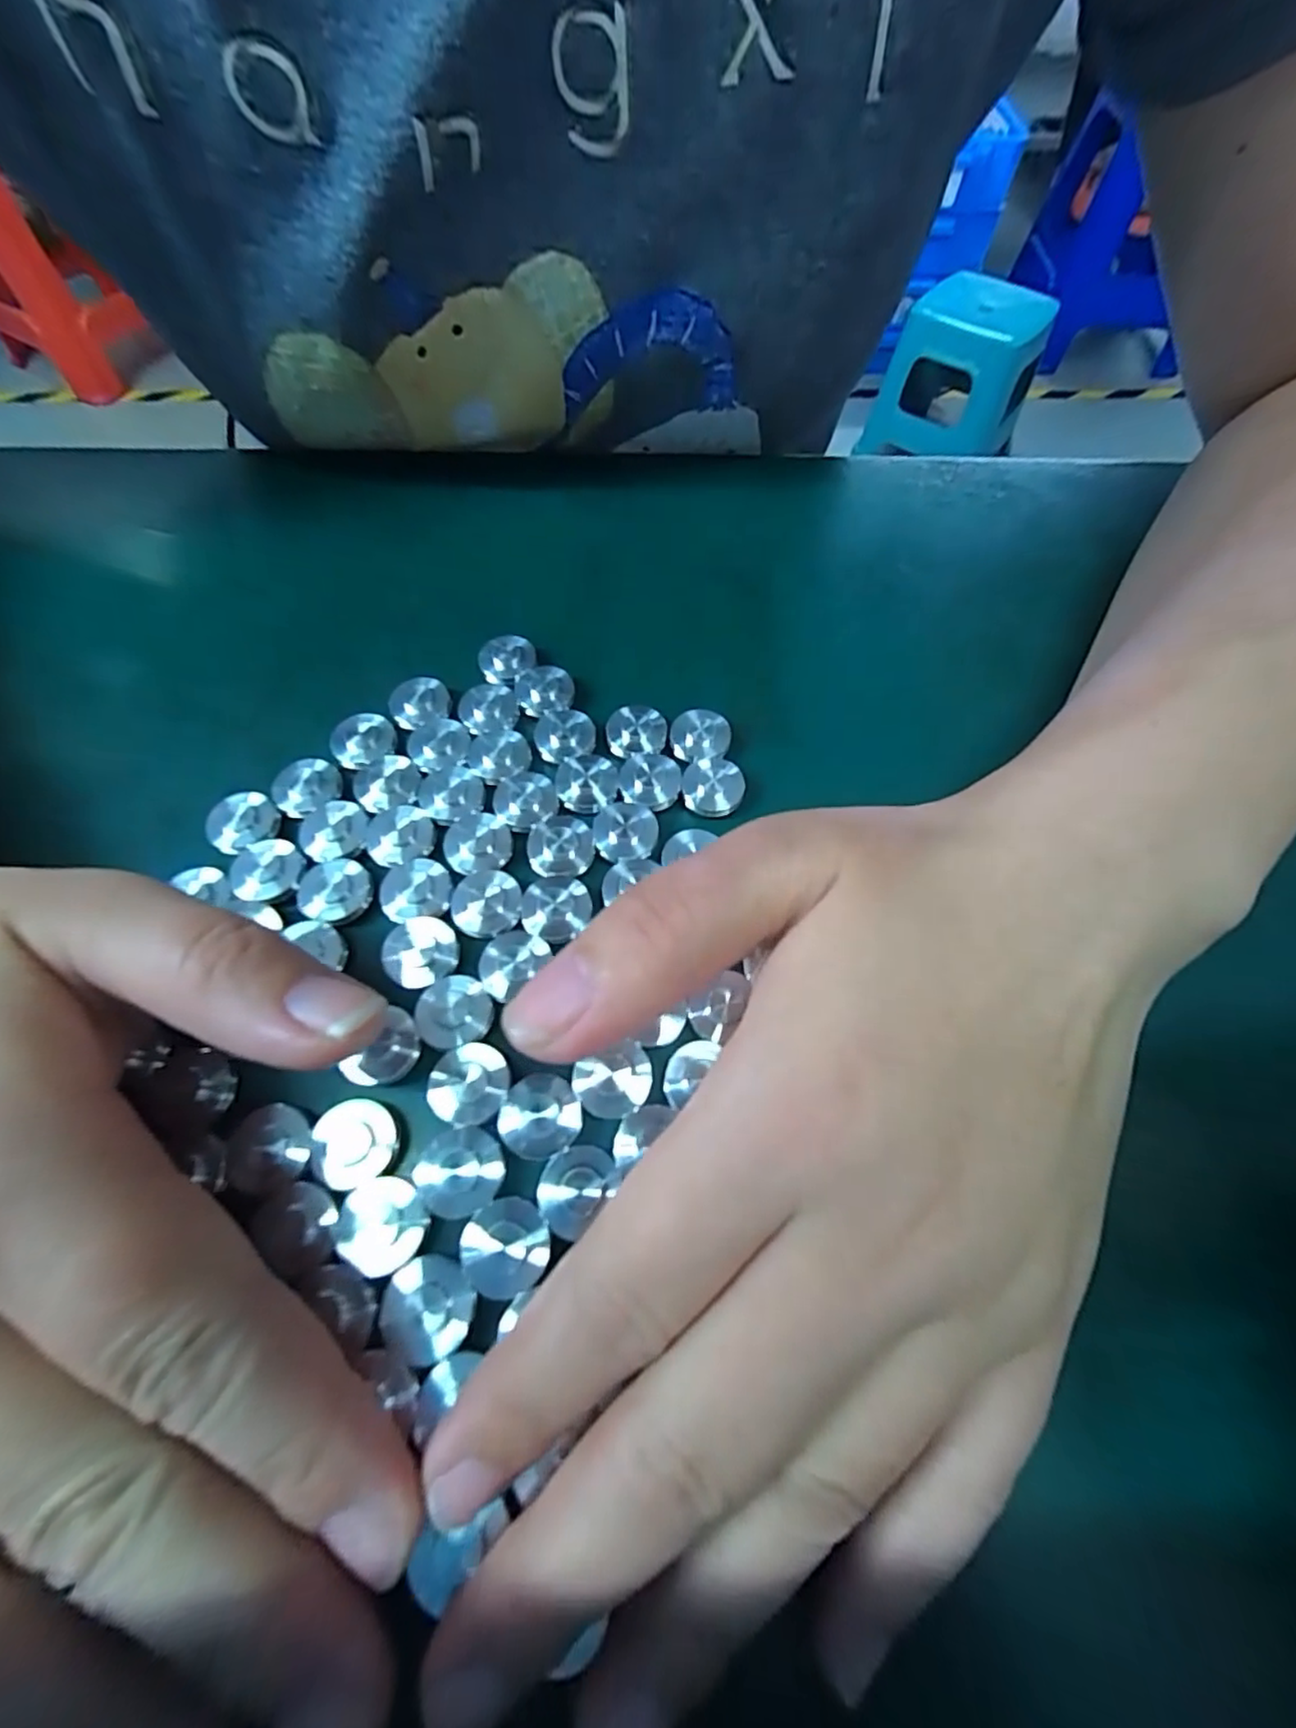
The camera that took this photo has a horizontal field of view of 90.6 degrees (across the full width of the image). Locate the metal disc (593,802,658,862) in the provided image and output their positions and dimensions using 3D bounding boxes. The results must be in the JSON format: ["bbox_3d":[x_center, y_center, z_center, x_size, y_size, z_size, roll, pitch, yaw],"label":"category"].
[{"bbox_3d":[-0.005,-0.007,0.150,0.014,0.005,0.014,0,62,0],"label":"metal disc"}]

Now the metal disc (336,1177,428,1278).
[{"bbox_3d":[-0.047,0.064,0.114,0.015,0.004,0.015,0,62,0],"label":"metal disc"}]

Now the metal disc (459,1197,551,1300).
[{"bbox_3d":[-0.025,0.067,0.112,0.015,0.004,0.015,0,62,0],"label":"metal disc"}]

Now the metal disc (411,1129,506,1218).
[{"bbox_3d":[-0.035,0.056,0.117,0.015,0.004,0.015,0,62,0],"label":"metal disc"}]

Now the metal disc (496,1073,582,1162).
[{"bbox_3d":[-0.021,0.048,0.122,0.015,0.004,0.015,0,62,0],"label":"metal disc"}]

